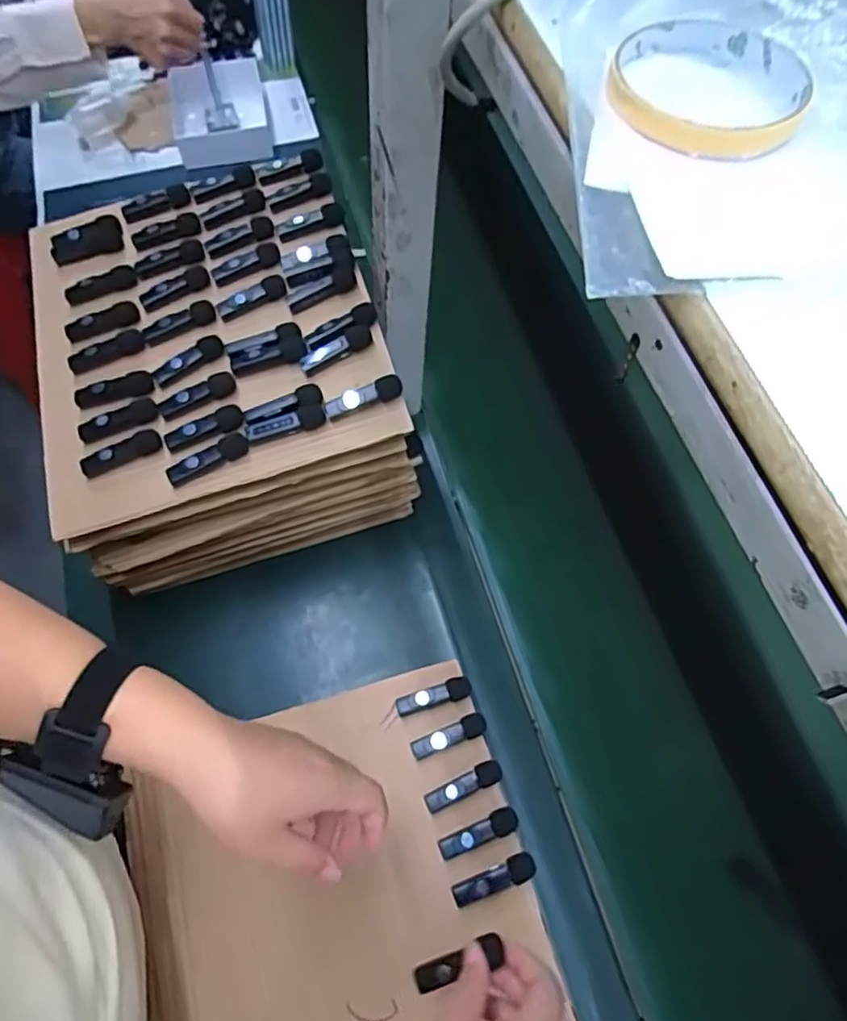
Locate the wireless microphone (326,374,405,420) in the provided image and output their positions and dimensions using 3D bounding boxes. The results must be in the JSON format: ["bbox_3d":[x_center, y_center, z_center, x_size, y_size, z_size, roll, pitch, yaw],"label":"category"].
[{"bbox_3d":[-0.049,-0.093,0.521,0.065,0.016,0.014,-18,67,-11],"label":"wireless microphone"}]

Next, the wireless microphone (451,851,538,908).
[{"bbox_3d":[0.055,0.286,0.495,0.066,0.009,0.019,-16,67,-10],"label":"wireless microphone"}]

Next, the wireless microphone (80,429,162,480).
[{"bbox_3d":[-0.246,-0.047,0.519,0.065,0.013,0.019,-21,68,-13],"label":"wireless microphone"}]

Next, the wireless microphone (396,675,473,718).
[{"bbox_3d":[0.009,0.166,0.567,0.066,0.017,0.019,-16,67,-10],"label":"wireless microphone"}]

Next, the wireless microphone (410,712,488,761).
[{"bbox_3d":[0.022,0.190,0.539,0.066,0.013,0.018,-18,67,-11],"label":"wireless microphone"}]

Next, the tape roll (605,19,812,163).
[{"bbox_3d":[0.120,-0.180,0.268,0.079,0.010,0.084,1,65,-3],"label":"tape roll"}]

